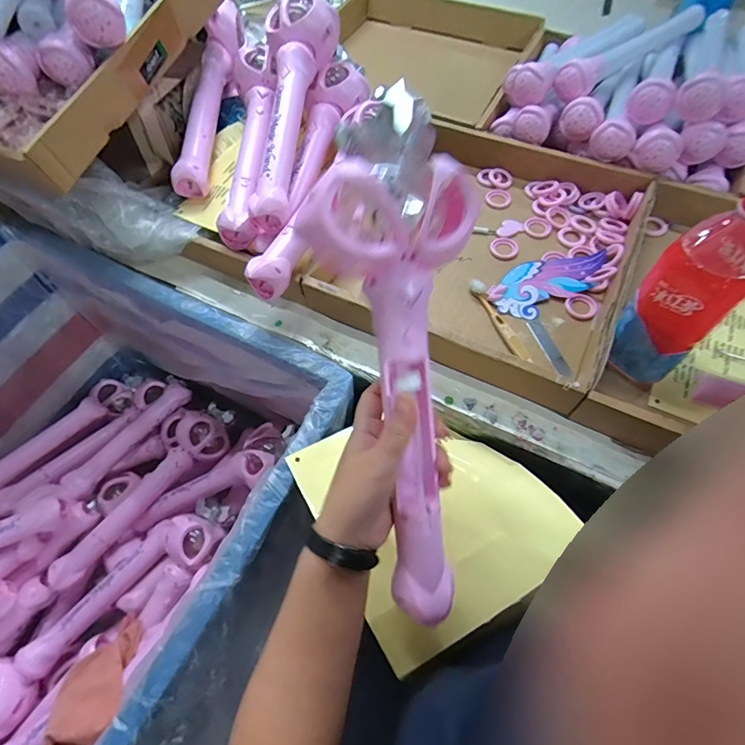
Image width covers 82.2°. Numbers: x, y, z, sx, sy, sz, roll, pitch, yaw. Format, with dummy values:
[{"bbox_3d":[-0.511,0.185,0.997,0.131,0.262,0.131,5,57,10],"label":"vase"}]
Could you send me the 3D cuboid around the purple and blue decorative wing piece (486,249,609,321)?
[{"bbox_3d":[0.236,-0.123,0.563,0.172,0.013,0.069,-28,63,-11],"label":"purple and blue decorative wing piece"}]

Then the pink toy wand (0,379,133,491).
[{"bbox_3d":[-0.611,0.146,0.752,0.066,0.060,0.411,23,44,15],"label":"pink toy wand"}]

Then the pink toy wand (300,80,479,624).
[{"bbox_3d":[0.025,-0.002,0.311,0.109,0.058,0.353,-6,100,0],"label":"pink toy wand"}]

